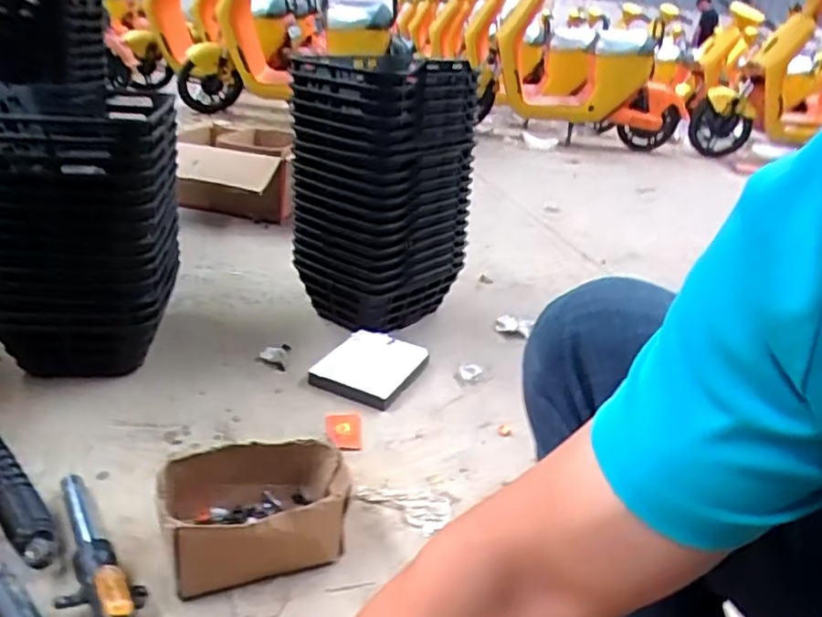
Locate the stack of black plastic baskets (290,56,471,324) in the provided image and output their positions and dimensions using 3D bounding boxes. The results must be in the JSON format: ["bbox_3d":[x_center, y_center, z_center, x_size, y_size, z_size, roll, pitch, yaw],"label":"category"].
[{"bbox_3d":[-0.074,-0.226,1.278,0.294,0.502,0.272,24,31,32],"label":"stack of black plastic baskets"}]

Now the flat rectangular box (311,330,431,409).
[{"bbox_3d":[-0.070,0.105,1.135,0.158,0.031,0.202,16,26,19],"label":"flat rectangular box"}]

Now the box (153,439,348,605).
[{"bbox_3d":[-0.182,0.242,0.747,0.208,0.100,0.157,-4,27,-21],"label":"box"}]

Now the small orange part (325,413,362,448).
[{"bbox_3d":[-0.105,0.192,0.978,0.053,0.006,0.091,1,25,-11],"label":"small orange part"}]

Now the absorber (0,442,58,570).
[{"bbox_3d":[-0.500,0.223,0.770,0.289,0.037,0.048,27,32,37],"label":"absorber"}]

